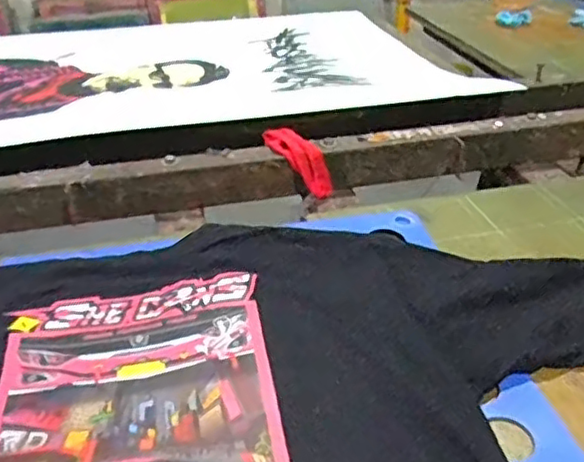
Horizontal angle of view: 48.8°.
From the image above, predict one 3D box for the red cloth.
[{"bbox_3d":[0.008,-0.090,0.810,0.116,0.052,0.043,46,43,0],"label":"red cloth"}]

